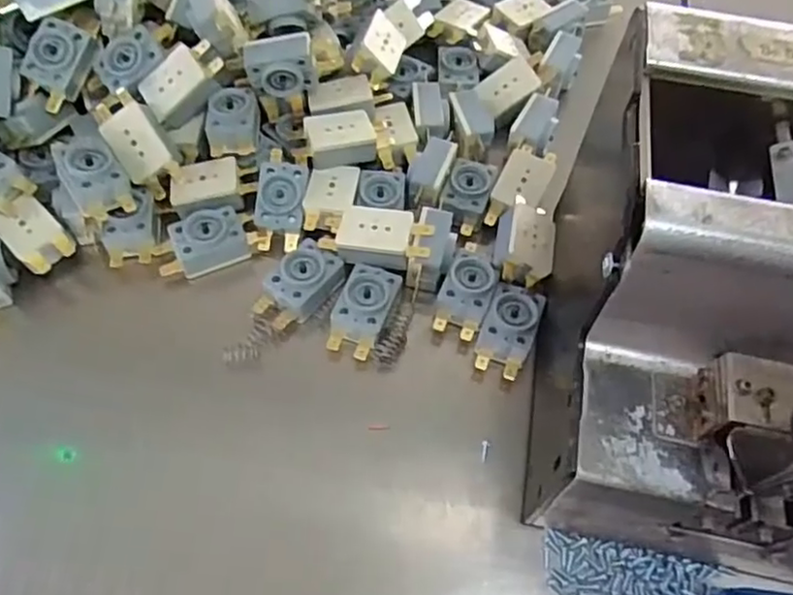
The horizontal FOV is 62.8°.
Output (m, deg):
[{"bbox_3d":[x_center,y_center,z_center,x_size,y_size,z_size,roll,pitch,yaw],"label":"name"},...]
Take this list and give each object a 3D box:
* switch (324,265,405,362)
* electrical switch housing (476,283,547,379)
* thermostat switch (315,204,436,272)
[{"bbox_3d":[-0.017,0.008,0.337,0.027,0.025,0.048,18,61,9],"label":"switch"},{"bbox_3d":[0.057,0.019,0.334,0.026,0.023,0.046,20,61,9],"label":"electrical switch housing"},{"bbox_3d":[-0.010,-0.033,0.342,0.056,0.015,0.028,7,60,2],"label":"thermostat switch"}]

